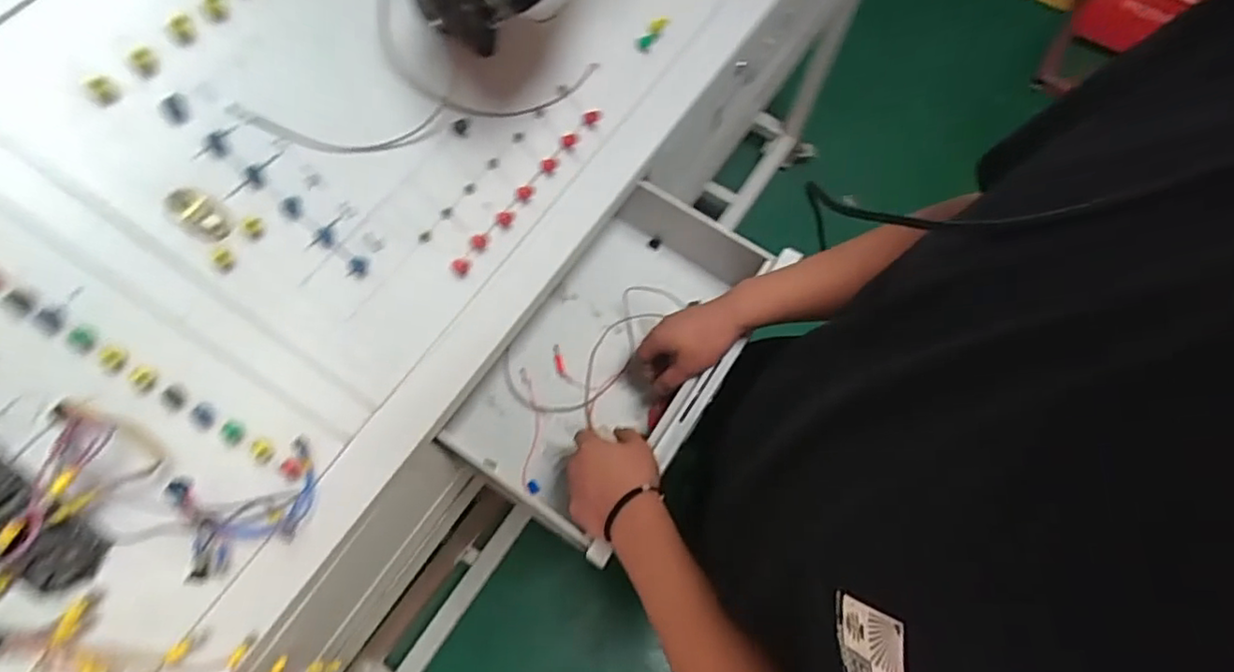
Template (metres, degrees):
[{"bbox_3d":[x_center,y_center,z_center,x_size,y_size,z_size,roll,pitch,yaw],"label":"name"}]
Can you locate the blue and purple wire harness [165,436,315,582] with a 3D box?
[{"bbox_3d":[-0.286,0.137,0.491,0.099,0.038,0.075,-19,70,-9],"label":"blue and purple wire harness"}]

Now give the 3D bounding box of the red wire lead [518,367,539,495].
[{"bbox_3d":[-0.103,0.111,0.740,0.023,0.014,0.148,-3,69,-3],"label":"red wire lead"}]

